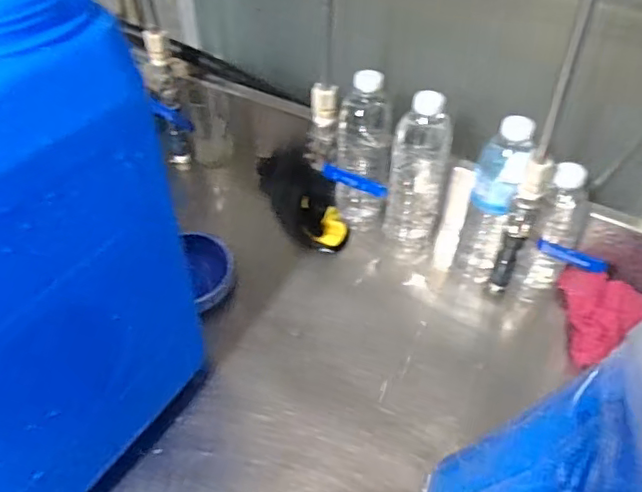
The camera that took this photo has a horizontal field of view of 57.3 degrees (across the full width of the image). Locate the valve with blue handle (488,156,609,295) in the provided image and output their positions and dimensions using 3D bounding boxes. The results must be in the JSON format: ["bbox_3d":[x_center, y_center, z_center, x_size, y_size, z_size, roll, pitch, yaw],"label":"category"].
[{"bbox_3d":[0.251,-0.009,0.643,0.111,0.197,0.077,19,49,16],"label":"valve with blue handle"}]

